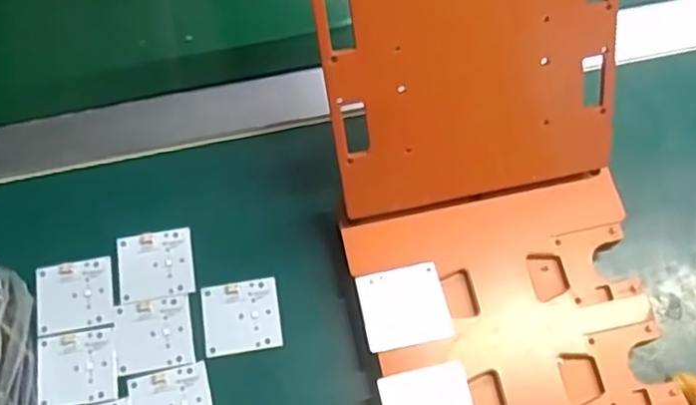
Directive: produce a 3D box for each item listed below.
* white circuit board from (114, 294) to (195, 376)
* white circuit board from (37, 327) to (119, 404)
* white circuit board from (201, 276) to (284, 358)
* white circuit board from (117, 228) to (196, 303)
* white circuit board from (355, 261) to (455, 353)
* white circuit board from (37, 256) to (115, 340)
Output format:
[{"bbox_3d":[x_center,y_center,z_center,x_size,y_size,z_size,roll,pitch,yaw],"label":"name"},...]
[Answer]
[{"bbox_3d":[-0.121,0.082,0.426,0.047,0.004,0.044,-10,69,-3],"label":"white circuit board"},{"bbox_3d":[-0.166,0.101,0.418,0.047,0.004,0.044,-8,69,-2],"label":"white circuit board"},{"bbox_3d":[-0.067,0.071,0.429,0.047,0.004,0.043,-9,69,-2],"label":"white circuit board"},{"bbox_3d":[-0.124,0.040,0.443,0.047,0.004,0.043,-10,69,-3],"label":"white circuit board"},{"bbox_3d":[0.032,0.059,0.393,0.048,0.004,0.044,-12,69,-3],"label":"white circuit board"},{"bbox_3d":[-0.173,0.058,0.433,0.047,0.004,0.045,-11,69,-3],"label":"white circuit board"}]

